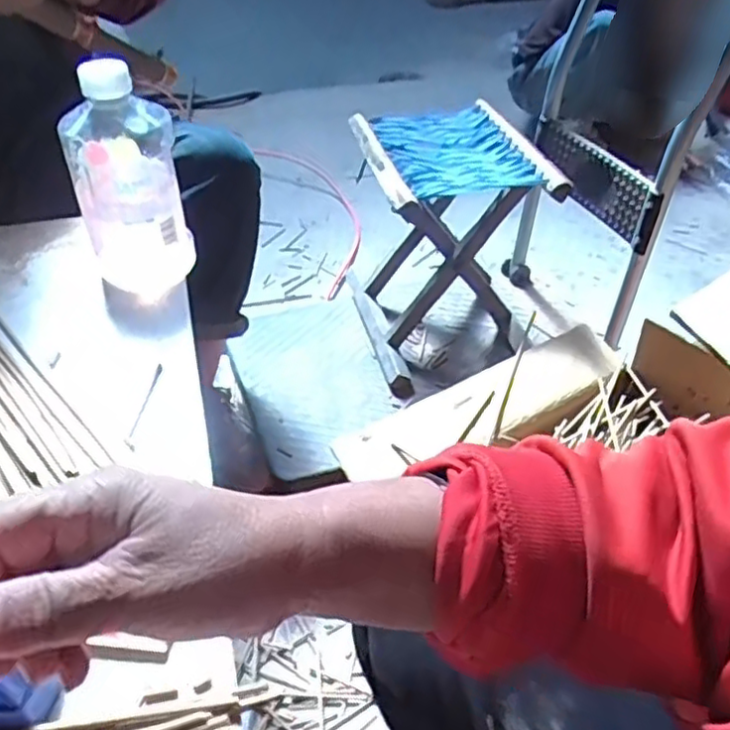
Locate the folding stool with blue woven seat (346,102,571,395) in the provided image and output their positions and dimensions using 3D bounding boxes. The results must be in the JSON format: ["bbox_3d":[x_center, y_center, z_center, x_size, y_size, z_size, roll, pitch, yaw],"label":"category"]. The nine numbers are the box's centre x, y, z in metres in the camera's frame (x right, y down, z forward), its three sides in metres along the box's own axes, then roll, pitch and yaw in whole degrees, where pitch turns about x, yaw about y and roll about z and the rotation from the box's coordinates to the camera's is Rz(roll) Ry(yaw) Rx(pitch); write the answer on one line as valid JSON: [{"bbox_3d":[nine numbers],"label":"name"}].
[{"bbox_3d":[0.114,-0.196,1.059,0.239,0.292,0.320,-11,43,-13],"label":"folding stool with blue woven seat"}]

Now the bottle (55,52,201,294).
[{"bbox_3d":[-0.223,-0.178,0.644,0.095,0.193,0.104,-14,44,-16],"label":"bottle"}]

